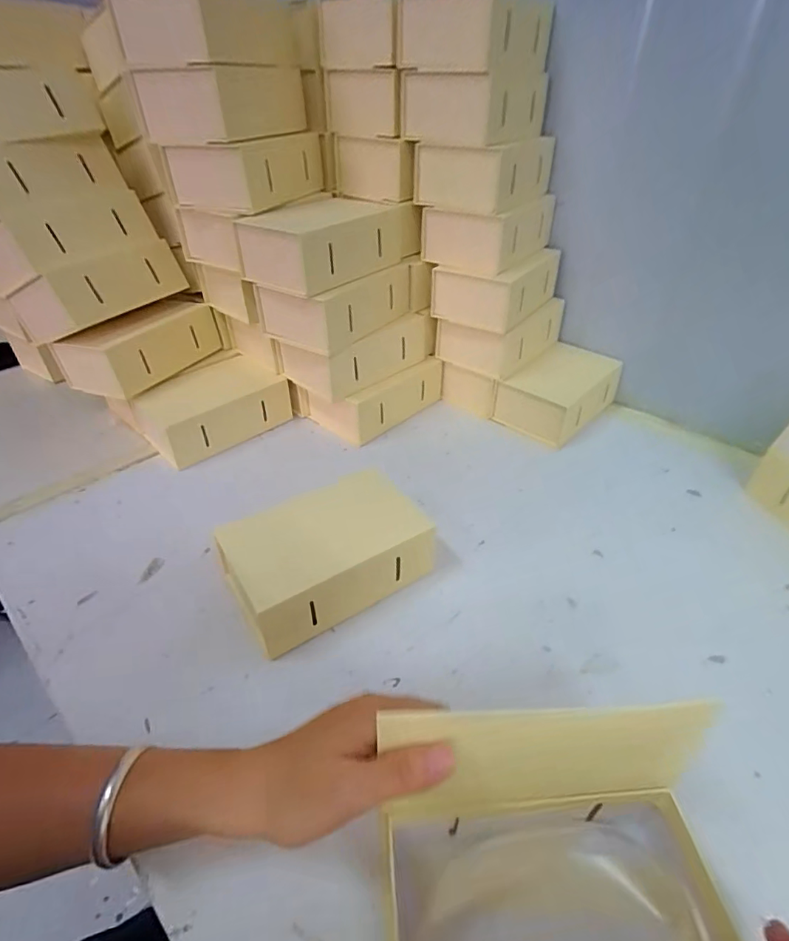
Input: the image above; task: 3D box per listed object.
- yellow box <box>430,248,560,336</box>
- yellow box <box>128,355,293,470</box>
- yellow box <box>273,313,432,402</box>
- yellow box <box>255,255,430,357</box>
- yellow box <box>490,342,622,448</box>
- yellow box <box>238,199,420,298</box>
[{"bbox_3d":[0.132,-0.243,0.630,0.113,0.061,0.166,23,44,26],"label":"yellow box"},{"bbox_3d":[-0.230,-0.080,0.611,0.119,0.069,0.173,31,48,33],"label":"yellow box"},{"bbox_3d":[-0.049,-0.156,0.617,0.100,0.058,0.184,32,49,33],"label":"yellow box"},{"bbox_3d":[-0.053,-0.206,0.582,0.099,0.062,0.186,27,46,30],"label":"yellow box"},{"bbox_3d":[0.218,-0.104,0.650,0.096,0.064,0.153,31,49,33],"label":"yellow box"},{"bbox_3d":[-0.067,-0.263,0.555,0.107,0.059,0.192,25,45,28],"label":"yellow box"}]

